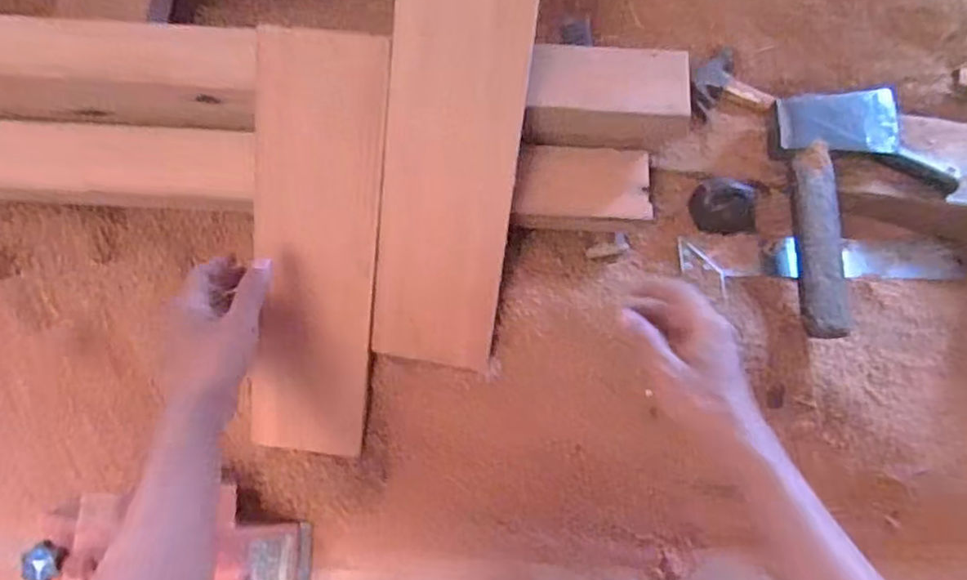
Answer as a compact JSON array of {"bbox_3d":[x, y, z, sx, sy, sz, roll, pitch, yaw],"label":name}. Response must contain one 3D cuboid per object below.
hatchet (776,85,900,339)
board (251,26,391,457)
[{"bbox_3d":[0.356,-0.077,0.588,0.143,0.052,0.234,-3,87,5],"label":"hatchet"},{"bbox_3d":[-0.153,-0.024,0.575,0.109,0.010,0.390,8,111,-1],"label":"board"}]

